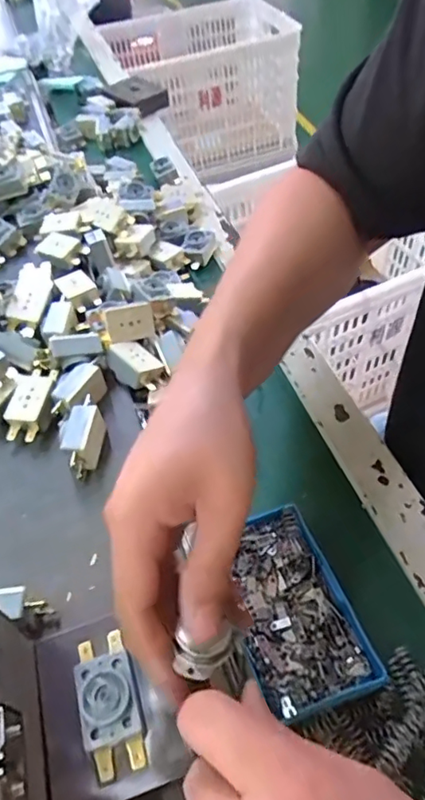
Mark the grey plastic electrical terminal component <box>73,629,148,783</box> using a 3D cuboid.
[{"bbox_3d":[-0.050,0.142,0.256,0.026,0.013,0.059,-16,51,-9],"label":"grey plastic electrical terminal component"}]

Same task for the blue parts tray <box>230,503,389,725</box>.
[{"bbox_3d":[0.045,0.123,0.321,0.062,0.019,0.113,-18,51,-10],"label":"blue parts tray"}]

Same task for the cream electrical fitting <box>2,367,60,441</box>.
[{"bbox_3d":[-0.131,0.003,0.395,0.028,0.016,0.056,12,62,20],"label":"cream electrical fitting"}]

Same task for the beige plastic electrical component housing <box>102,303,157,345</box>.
[{"bbox_3d":[-0.068,-0.063,0.430,0.041,0.029,0.018,-12,26,-15],"label":"beige plastic electrical component housing"}]

